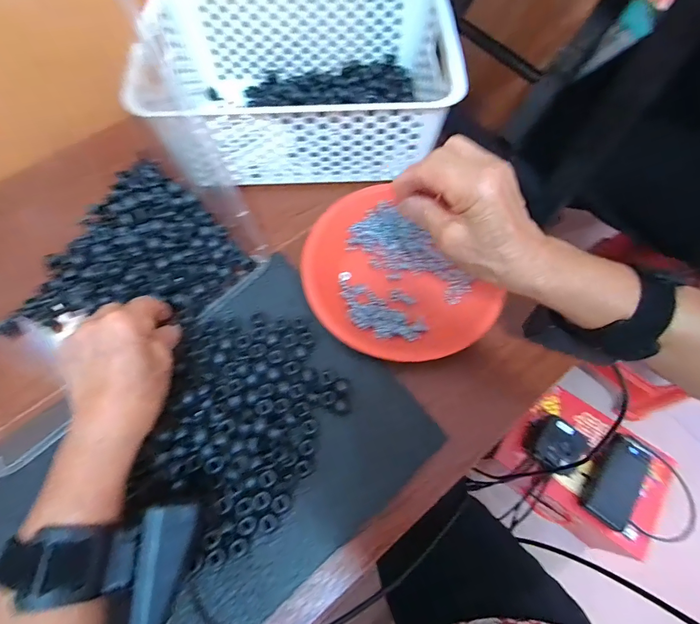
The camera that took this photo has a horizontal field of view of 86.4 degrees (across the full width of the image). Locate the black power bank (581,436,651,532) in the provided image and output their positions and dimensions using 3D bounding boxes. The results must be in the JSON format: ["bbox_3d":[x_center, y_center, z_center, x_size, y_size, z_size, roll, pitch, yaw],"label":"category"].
[{"bbox_3d":[0.477,0.298,0.662,0.073,0.026,0.154,31,71,11],"label":"black power bank"}]

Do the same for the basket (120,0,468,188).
[{"bbox_3d":[-0.055,-0.254,0.421,0.312,0.107,0.198,-3,68,-2],"label":"basket"}]

